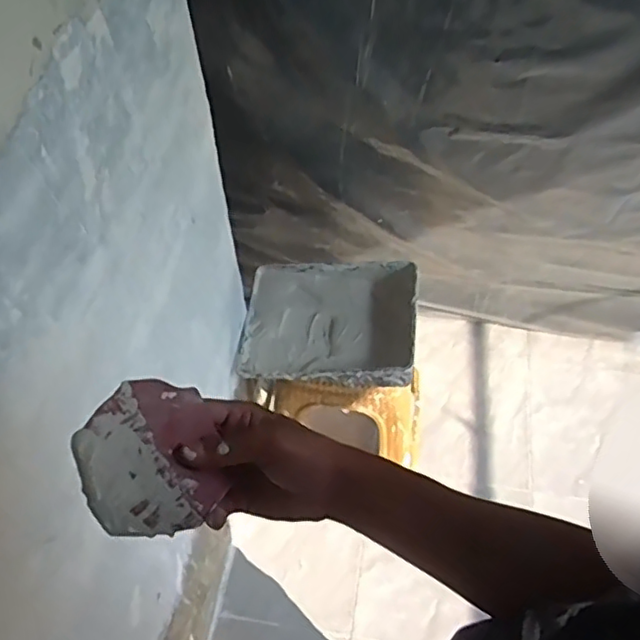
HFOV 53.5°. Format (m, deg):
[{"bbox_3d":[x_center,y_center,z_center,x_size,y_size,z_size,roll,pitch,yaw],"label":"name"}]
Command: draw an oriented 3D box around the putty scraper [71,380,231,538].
[{"bbox_3d":[-0.107,0.086,0.404,0.097,0.005,0.095,10,63,-41],"label":"putty scraper"}]

